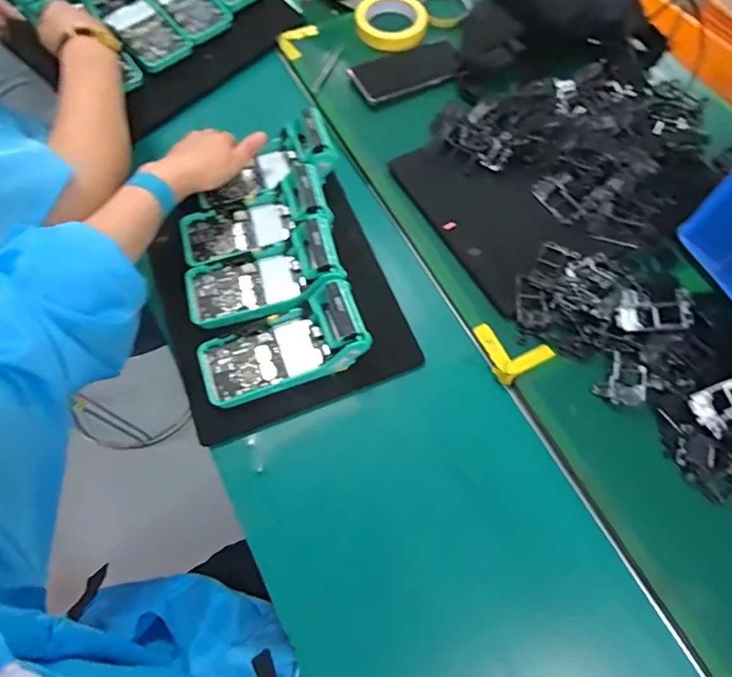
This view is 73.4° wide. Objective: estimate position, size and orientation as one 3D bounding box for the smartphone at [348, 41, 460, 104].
[{"bbox_3d":[0.059,-0.374,0.686,0.149,0.014,0.068,-23,69,-9],"label":"smartphone"}]

